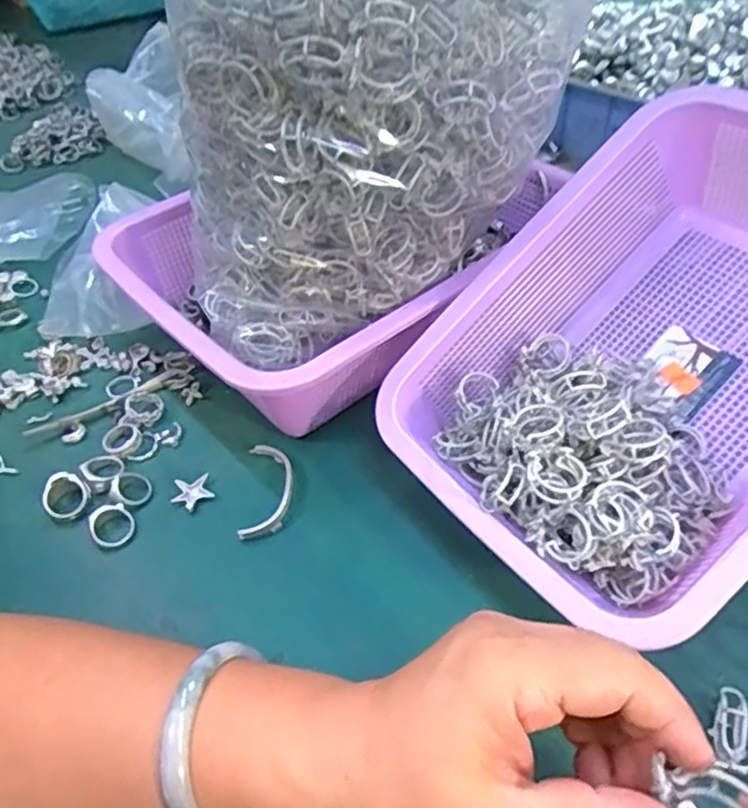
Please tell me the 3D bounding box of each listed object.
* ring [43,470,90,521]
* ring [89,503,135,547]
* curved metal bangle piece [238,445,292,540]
[{"bbox_3d":[-0.181,0.053,0.383,0.024,0.017,0.023,-2,46,3],"label":"ring"},{"bbox_3d":[-0.149,0.069,0.371,0.023,0.011,0.024,-2,46,3],"label":"ring"},{"bbox_3d":[-0.062,0.050,0.382,0.026,0.007,0.064,-3,46,2],"label":"curved metal bangle piece"}]

